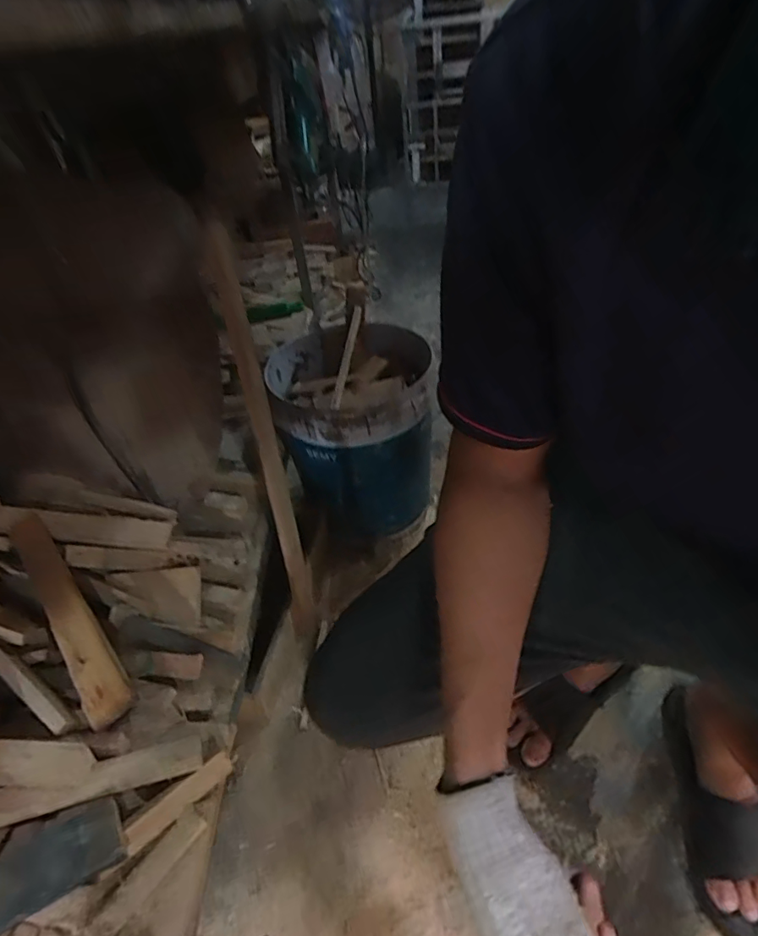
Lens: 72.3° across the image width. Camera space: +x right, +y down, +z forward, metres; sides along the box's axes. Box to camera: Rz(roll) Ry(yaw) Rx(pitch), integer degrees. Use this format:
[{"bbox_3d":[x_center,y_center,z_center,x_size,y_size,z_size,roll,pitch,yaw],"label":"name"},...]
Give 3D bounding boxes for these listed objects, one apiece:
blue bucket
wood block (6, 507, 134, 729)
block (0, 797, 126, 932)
[{"bbox_3d":[-0.045,-0.063,0.953,0.271,0.289,0.277,-5,41,2],"label":"blue bucket"},{"bbox_3d":[-0.355,0.161,0.588,0.046,0.029,0.283,-28,57,-31],"label":"wood block"},{"bbox_3d":[-0.308,0.344,0.426,0.176,0.019,0.055,-27,45,-23],"label":"block"}]

